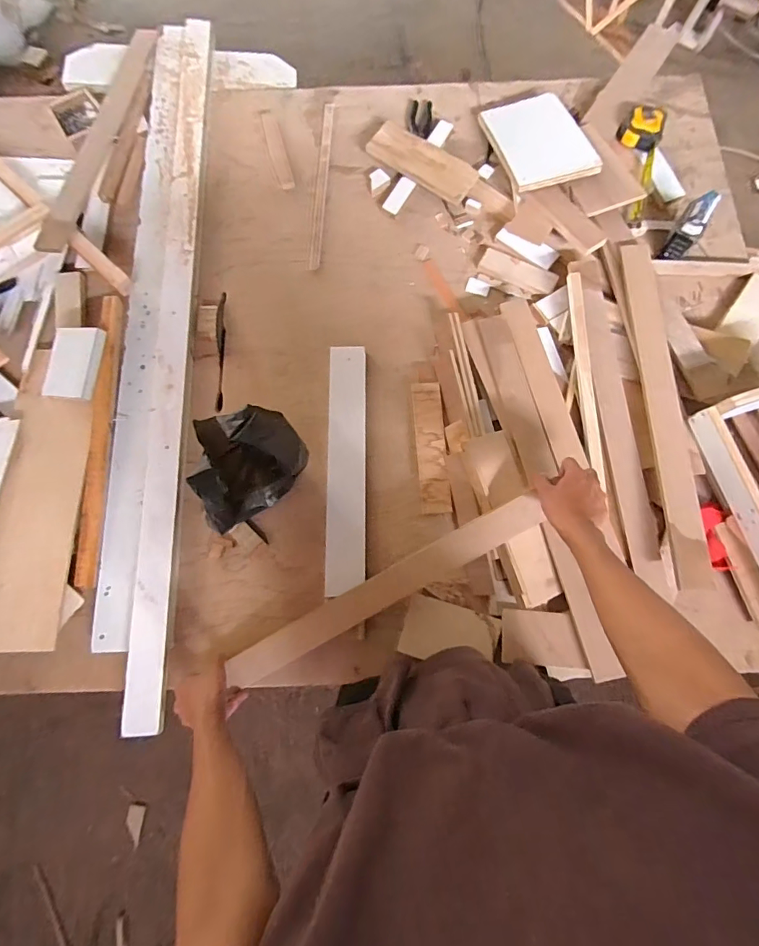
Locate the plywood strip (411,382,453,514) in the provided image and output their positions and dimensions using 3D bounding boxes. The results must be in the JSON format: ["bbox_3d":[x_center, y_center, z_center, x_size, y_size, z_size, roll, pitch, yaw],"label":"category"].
[{"bbox_3d":[0.090,-0.048,0.772,0.050,0.012,0.233,-4,76,0],"label":"plywood strip"}]

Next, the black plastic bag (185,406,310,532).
[{"bbox_3d":[-0.183,-0.013,0.671,0.138,0.186,0.170,-19,77,-3],"label":"black plastic bag"}]

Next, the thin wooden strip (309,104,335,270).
[{"bbox_3d":[-0.119,-0.594,0.914,0.025,0.012,0.399,3,76,2],"label":"thin wooden strip"}]

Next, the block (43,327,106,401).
[{"bbox_3d":[-0.530,-0.191,0.769,0.097,0.014,0.123,7,89,10],"label":"block"}]

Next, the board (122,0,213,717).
[{"bbox_3d":[-0.368,-0.288,0.813,0.060,0.024,1.355,-3,76,1],"label":"board"}]

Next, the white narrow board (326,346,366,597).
[{"bbox_3d":[-0.057,-0.018,0.765,0.065,0.007,0.428,-1,76,1],"label":"white narrow board"}]

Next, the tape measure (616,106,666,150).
[{"bbox_3d":[0.529,-0.696,0.891,0.082,0.043,0.076,30,79,8],"label":"tape measure"}]

